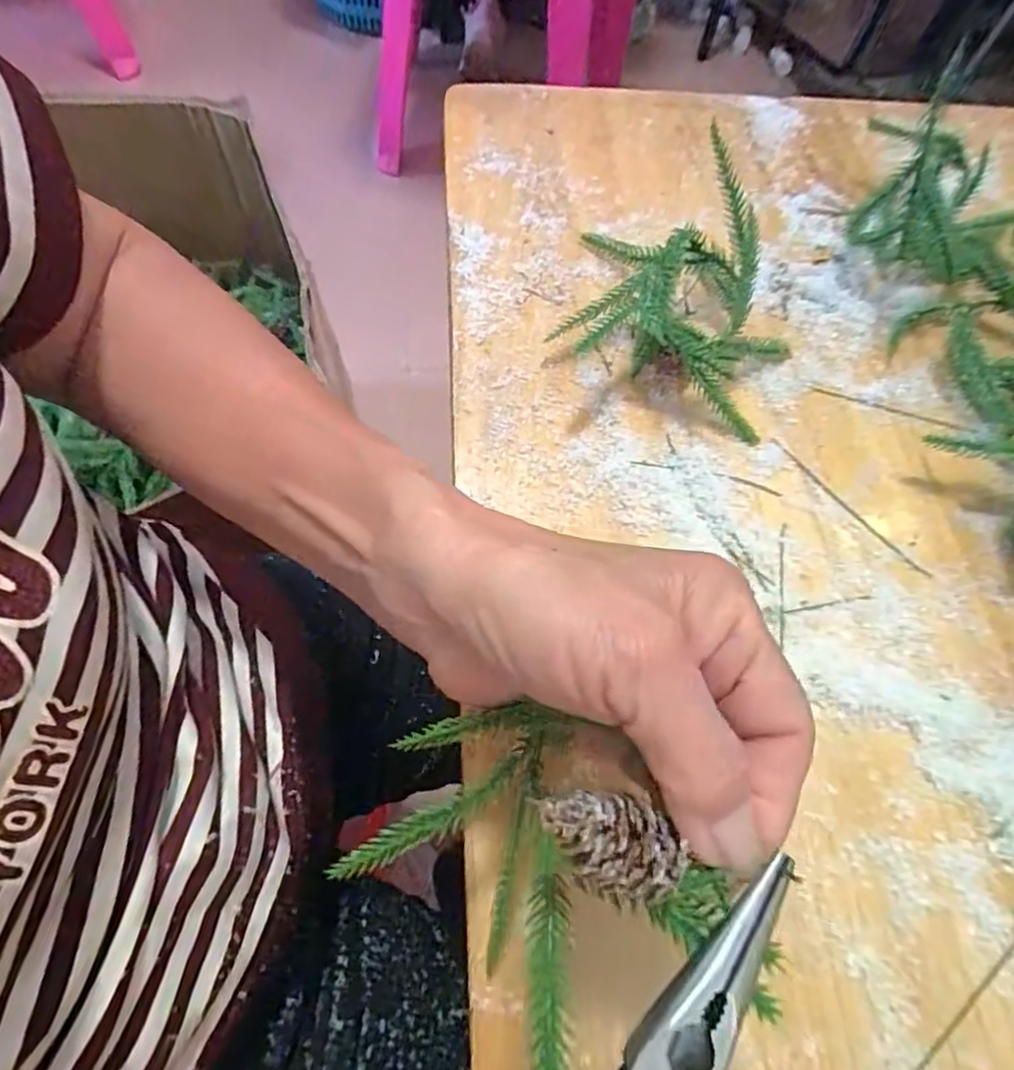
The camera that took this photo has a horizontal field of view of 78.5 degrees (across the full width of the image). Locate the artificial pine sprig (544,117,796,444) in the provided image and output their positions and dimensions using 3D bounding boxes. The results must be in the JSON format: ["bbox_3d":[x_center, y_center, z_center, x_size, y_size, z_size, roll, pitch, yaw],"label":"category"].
[{"bbox_3d":[0.090,-0.124,0.309,0.123,0.063,0.101,24,66,8],"label":"artificial pine sprig"}]

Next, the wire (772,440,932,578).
[{"bbox_3d":[0.164,-0.014,0.297,0.005,0.004,0.093,-38,73,-18],"label":"wire"}]

